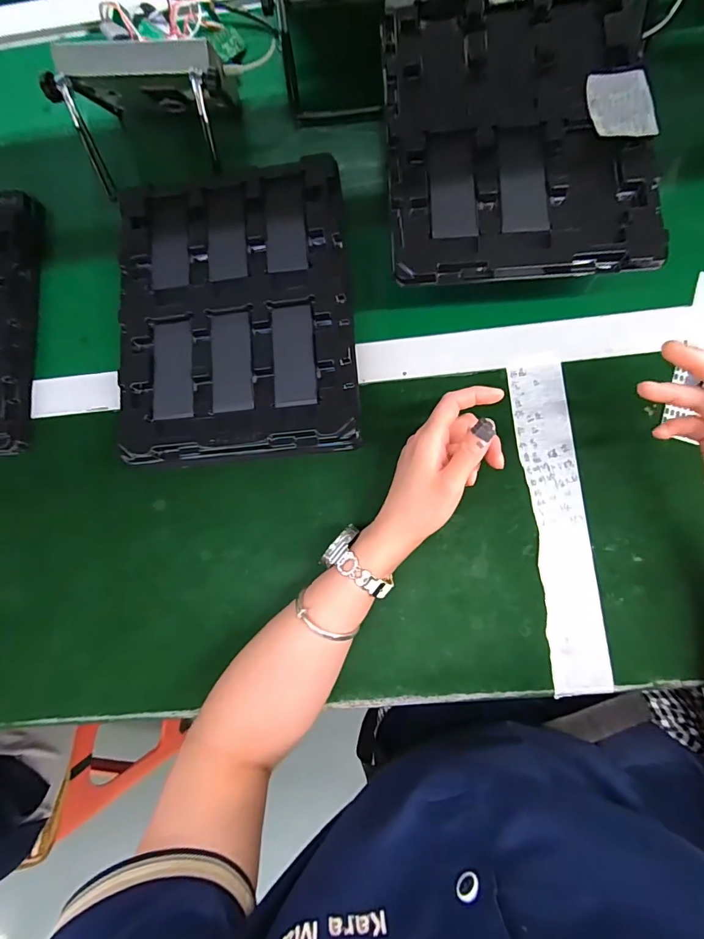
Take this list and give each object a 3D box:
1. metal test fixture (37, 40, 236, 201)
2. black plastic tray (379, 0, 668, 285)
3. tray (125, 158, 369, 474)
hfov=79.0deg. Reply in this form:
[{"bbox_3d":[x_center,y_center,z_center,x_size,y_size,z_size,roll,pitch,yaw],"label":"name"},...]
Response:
[{"bbox_3d":[-0.203,-0.353,0.422,0.168,0.082,0.116,0,84,5],"label":"metal test fixture"},{"bbox_3d":[0.140,-0.302,0.367,0.216,0.015,0.283,-2,84,5],"label":"black plastic tray"},{"bbox_3d":[-0.110,-0.146,0.413,0.216,0.045,0.272,-4,84,4],"label":"tray"}]

